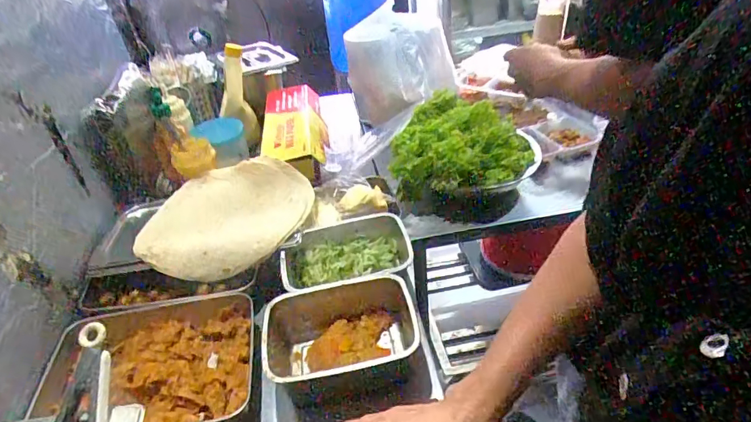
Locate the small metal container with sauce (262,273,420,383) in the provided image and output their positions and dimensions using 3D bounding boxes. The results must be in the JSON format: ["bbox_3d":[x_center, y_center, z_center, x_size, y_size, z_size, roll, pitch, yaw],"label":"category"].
[{"bbox_3d":[-0.041,0.166,0.575,0.190,0.082,0.138,-12,37,-8],"label":"small metal container with sauce"}]

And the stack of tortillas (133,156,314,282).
[{"bbox_3d":[-0.237,0.008,0.745,0.270,0.055,0.245,-8,37,-3],"label":"stack of tortillas"}]

